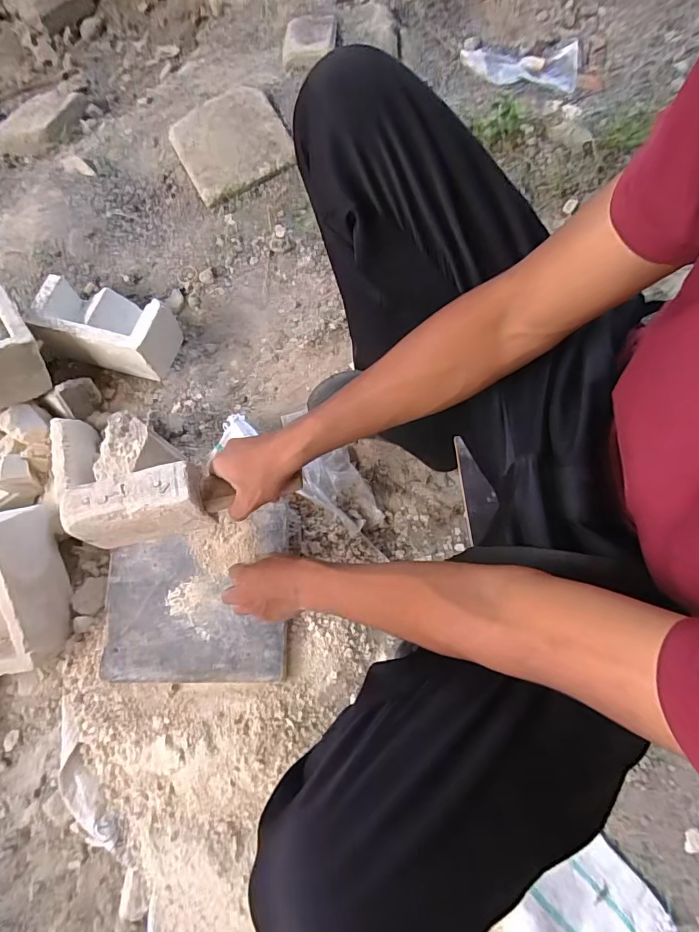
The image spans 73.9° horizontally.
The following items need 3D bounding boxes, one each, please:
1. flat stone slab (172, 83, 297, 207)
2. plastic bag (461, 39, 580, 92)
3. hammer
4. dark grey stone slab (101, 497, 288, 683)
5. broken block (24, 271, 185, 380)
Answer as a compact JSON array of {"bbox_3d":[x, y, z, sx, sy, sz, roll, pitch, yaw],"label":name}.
[{"bbox_3d":[-0.226,-0.623,0.887,0.205,0.038,0.205,-27,75,-7],"label":"flat stone slab"},{"bbox_3d":[0.362,-0.853,0.986,0.238,0.018,0.124,6,74,4],"label":"plastic bag"},{"bbox_3d":[-0.180,0.035,0.522,0.242,0.082,0.060,-13,74,-2],"label":"hammer"},{"bbox_3d":[-0.209,0.171,0.632,0.244,0.014,0.222,-1,73,0],"label":"dark grey stone slab"},{"bbox_3d":[-0.404,-0.234,0.777,0.209,0.097,0.110,13,75,6],"label":"broken block"}]

